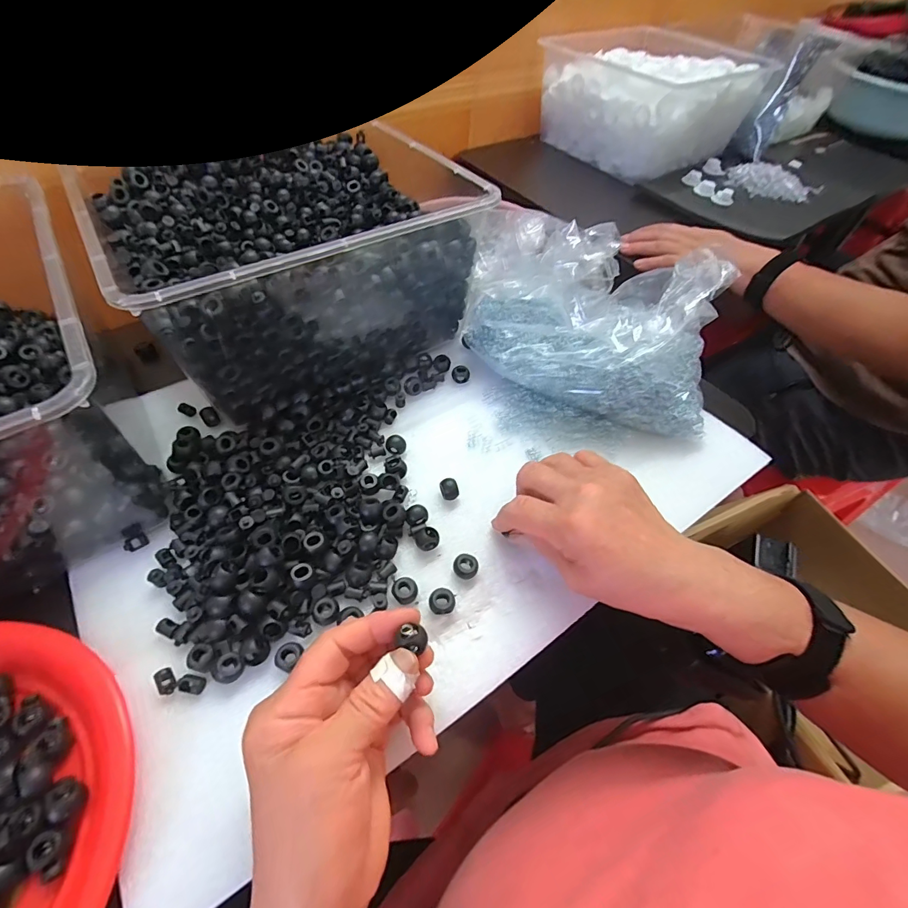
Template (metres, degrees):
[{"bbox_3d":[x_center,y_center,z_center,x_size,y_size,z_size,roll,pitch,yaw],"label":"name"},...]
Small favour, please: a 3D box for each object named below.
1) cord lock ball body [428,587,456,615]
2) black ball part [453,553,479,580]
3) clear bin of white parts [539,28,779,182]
[{"bbox_3d":[-0.008,0.102,0.300,0.017,0.012,0.016,2,57,-3],"label":"cord lock ball body"},{"bbox_3d":[0.009,0.082,0.314,0.017,0.014,0.016,2,57,-3],"label":"black ball part"},{"bbox_3d":[0.338,-0.630,0.761,0.279,0.116,0.272,-28,60,-22],"label":"clear bin of white parts"}]

